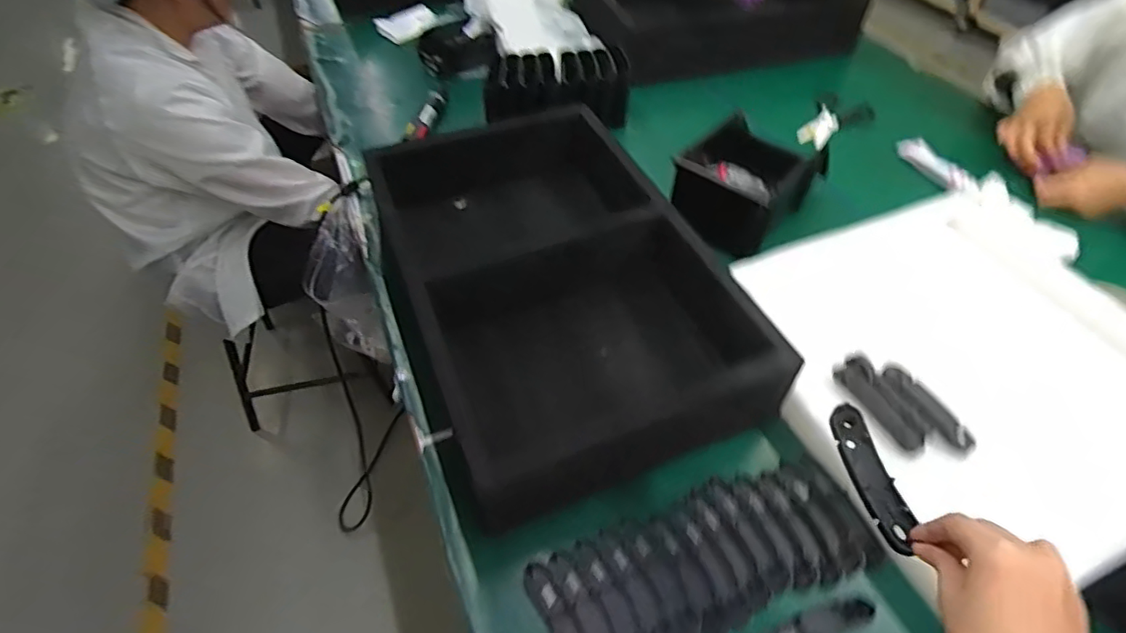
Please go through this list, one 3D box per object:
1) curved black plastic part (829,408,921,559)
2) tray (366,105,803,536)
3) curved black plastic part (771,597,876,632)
[{"bbox_3d":[0.250,0.129,0.467,0.033,0.018,0.120,-4,51,-4],"label":"curved black plastic part"},{"bbox_3d":[-0.019,-0.057,0.753,0.355,0.110,0.570,-20,53,-16],"label":"tray"},{"bbox_3d":[0.233,0.287,0.529,0.119,0.007,0.024,-14,51,-11],"label":"curved black plastic part"}]

